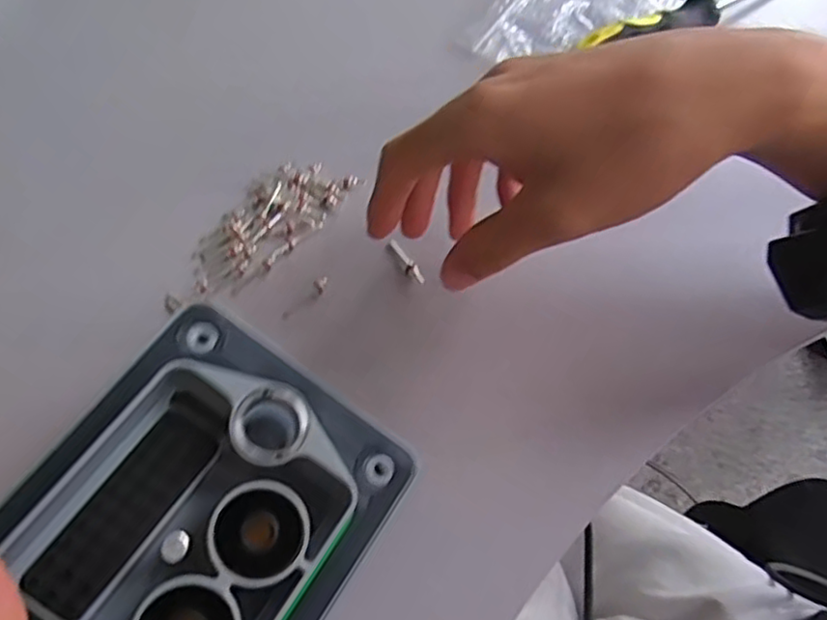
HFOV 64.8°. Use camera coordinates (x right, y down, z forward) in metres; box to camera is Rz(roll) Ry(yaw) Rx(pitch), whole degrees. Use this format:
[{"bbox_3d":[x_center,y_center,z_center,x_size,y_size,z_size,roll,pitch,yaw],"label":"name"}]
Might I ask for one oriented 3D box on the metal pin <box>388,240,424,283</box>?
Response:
[{"bbox_3d":[-0.004,-0.024,0.329,0.006,0.004,0.029,-34,69,-12],"label":"metal pin"}]

